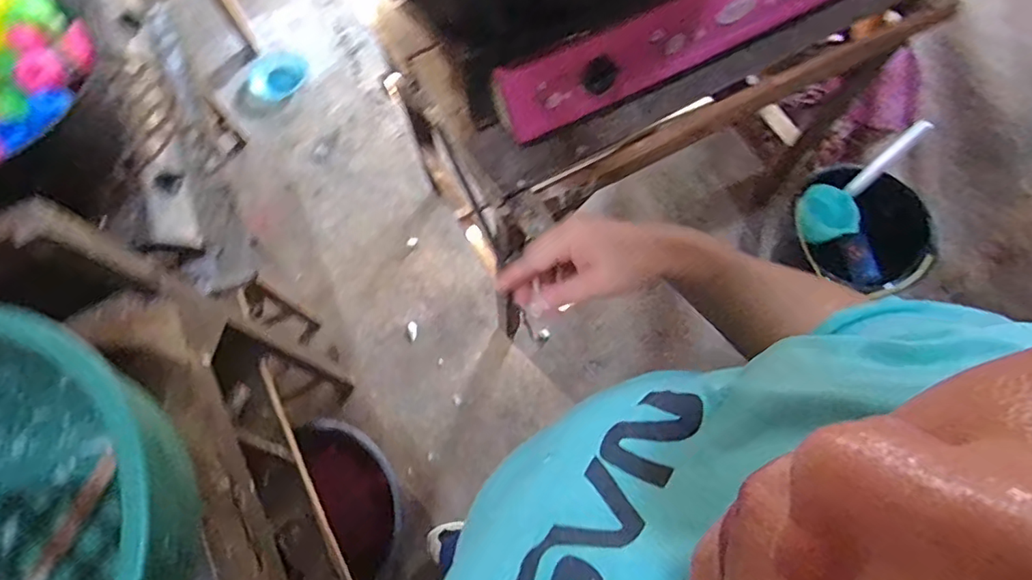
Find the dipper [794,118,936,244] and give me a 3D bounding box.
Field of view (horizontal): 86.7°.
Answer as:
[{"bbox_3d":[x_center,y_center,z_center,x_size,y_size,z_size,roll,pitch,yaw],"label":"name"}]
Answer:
[{"bbox_3d":[0.833,-0.255,1.292,0.414,0.117,0.132,-36,73,-10],"label":"dipper"}]

